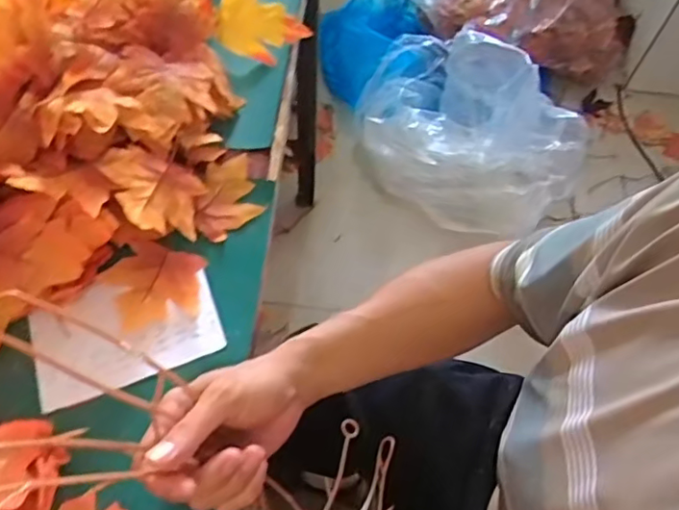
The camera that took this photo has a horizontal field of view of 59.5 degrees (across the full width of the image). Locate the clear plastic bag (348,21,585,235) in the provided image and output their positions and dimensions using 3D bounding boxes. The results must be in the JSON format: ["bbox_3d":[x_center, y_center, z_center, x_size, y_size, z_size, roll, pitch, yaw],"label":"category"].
[{"bbox_3d":[0.279,-0.289,1.327,0.496,0.262,0.337,38,65,17],"label":"clear plastic bag"}]

